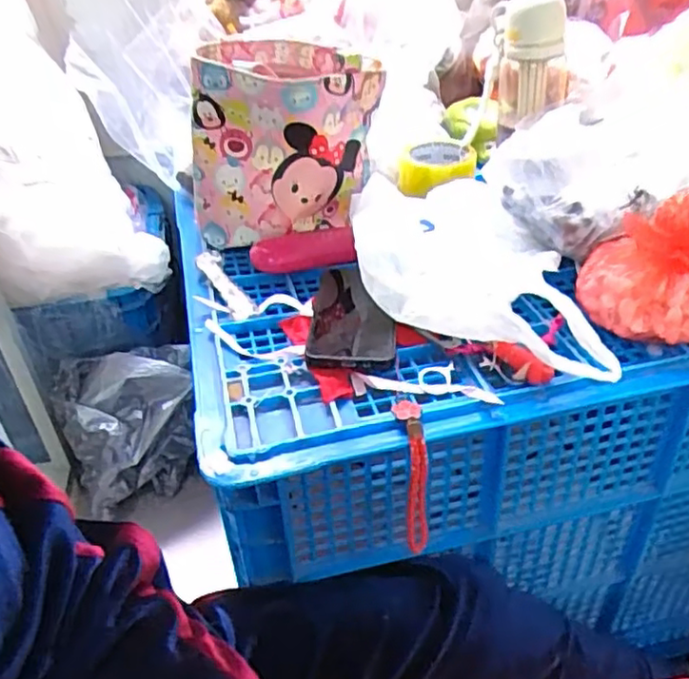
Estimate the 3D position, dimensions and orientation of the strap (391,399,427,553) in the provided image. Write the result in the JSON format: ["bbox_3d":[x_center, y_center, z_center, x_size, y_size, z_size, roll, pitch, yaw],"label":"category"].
[{"bbox_3d":[0.056,0.114,0.535,0.021,0.119,0.044,-5,13,-2],"label":"strap"}]

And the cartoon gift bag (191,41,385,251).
[{"bbox_3d":[-0.068,-0.230,0.763,0.215,0.185,0.145,-2,37,2],"label":"cartoon gift bag"}]

